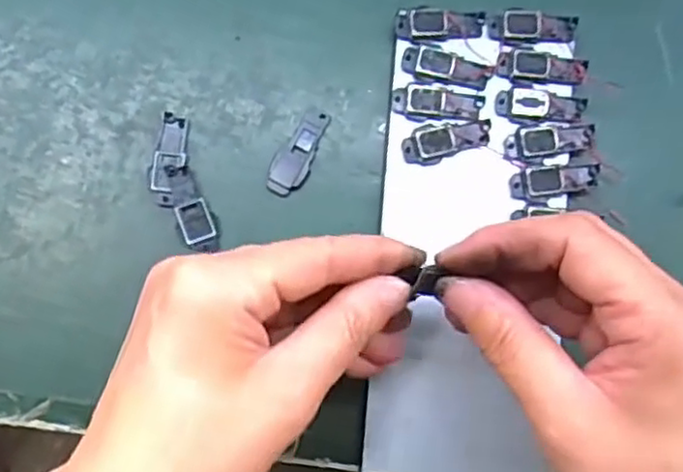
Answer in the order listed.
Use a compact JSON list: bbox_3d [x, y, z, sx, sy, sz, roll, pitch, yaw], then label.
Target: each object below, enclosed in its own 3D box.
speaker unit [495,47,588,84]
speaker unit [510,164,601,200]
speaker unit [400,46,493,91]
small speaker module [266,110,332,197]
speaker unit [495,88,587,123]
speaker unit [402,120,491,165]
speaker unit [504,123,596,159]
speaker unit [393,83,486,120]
[{"bbox_3d":[0.090,-0.076,0.308,0.038,0.004,0.014,7,83,-1],"label":"speaker unit"},{"bbox_3d":[0.094,-0.024,0.302,0.039,0.004,0.013,-6,83,-3],"label":"speaker unit"},{"bbox_3d":[0.046,-0.074,0.306,0.039,0.004,0.013,15,83,0],"label":"speaker unit"},{"bbox_3d":[-0.019,-0.037,0.306,0.016,0.004,0.041,25,83,1],"label":"small speaker module"},{"bbox_3d":[0.089,-0.058,0.306,0.040,0.004,0.015,4,83,-2],"label":"speaker unit"},{"bbox_3d":[0.046,-0.042,0.303,0.039,0.004,0.015,-15,84,-4],"label":"speaker unit"},{"bbox_3d":[0.092,-0.043,0.304,0.040,0.004,0.014,-9,83,-3],"label":"speaker unit"},{"bbox_3d":[0.043,-0.058,0.304,0.039,0.004,0.014,8,83,-1],"label":"speaker unit"}]

